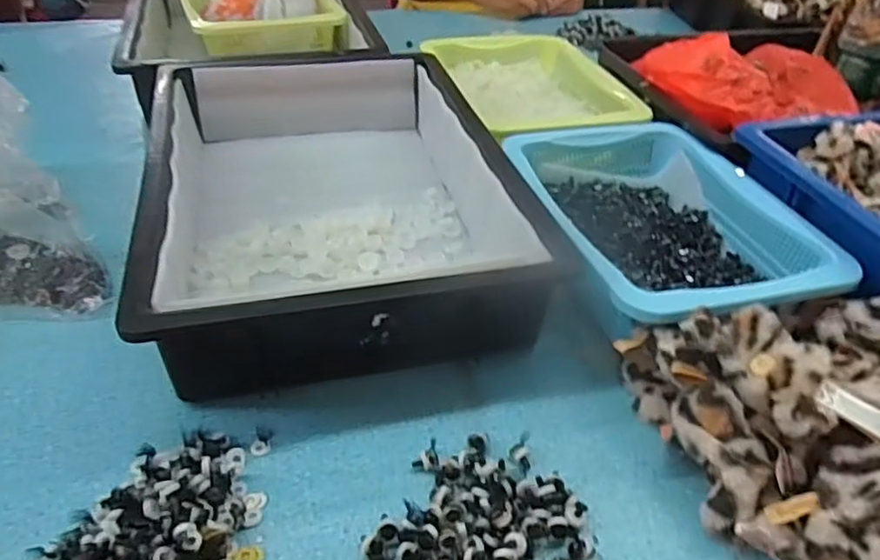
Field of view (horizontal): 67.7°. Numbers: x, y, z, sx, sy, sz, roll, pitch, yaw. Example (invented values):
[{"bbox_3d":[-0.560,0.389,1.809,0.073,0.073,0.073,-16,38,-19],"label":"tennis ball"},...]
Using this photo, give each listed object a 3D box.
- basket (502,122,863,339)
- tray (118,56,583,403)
[{"bbox_3d":[0.184,-0.063,0.608,0.208,0.066,0.323,-9,40,-15],"label":"basket"},{"bbox_3d":[-0.104,-0.094,0.624,0.309,0.092,0.443,-9,40,-15],"label":"tray"}]

